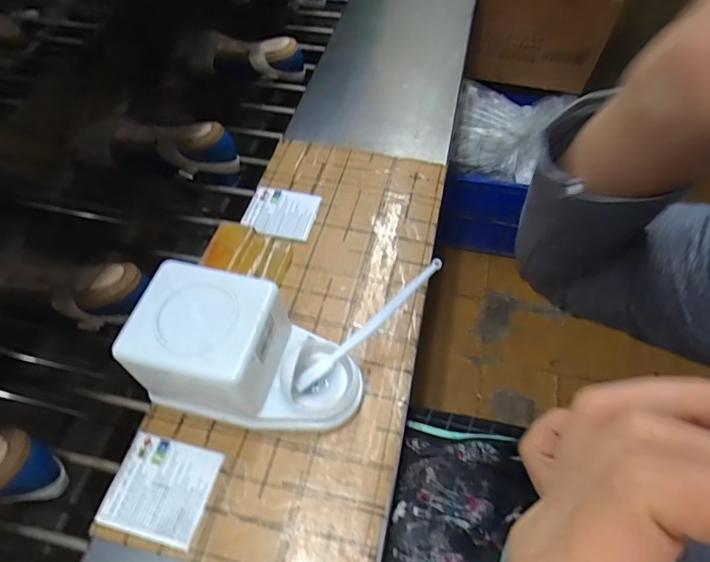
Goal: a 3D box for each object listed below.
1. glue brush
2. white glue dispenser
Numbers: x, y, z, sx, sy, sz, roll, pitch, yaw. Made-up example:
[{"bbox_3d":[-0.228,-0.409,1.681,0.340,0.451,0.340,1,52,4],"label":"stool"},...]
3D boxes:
[{"bbox_3d":[0.015,0.039,0.424,0.169,0.020,0.017,-41,61,-4],"label":"glue brush"},{"bbox_3d":[-0.088,0.066,0.404,0.181,0.106,0.099,11,56,11],"label":"white glue dispenser"}]

